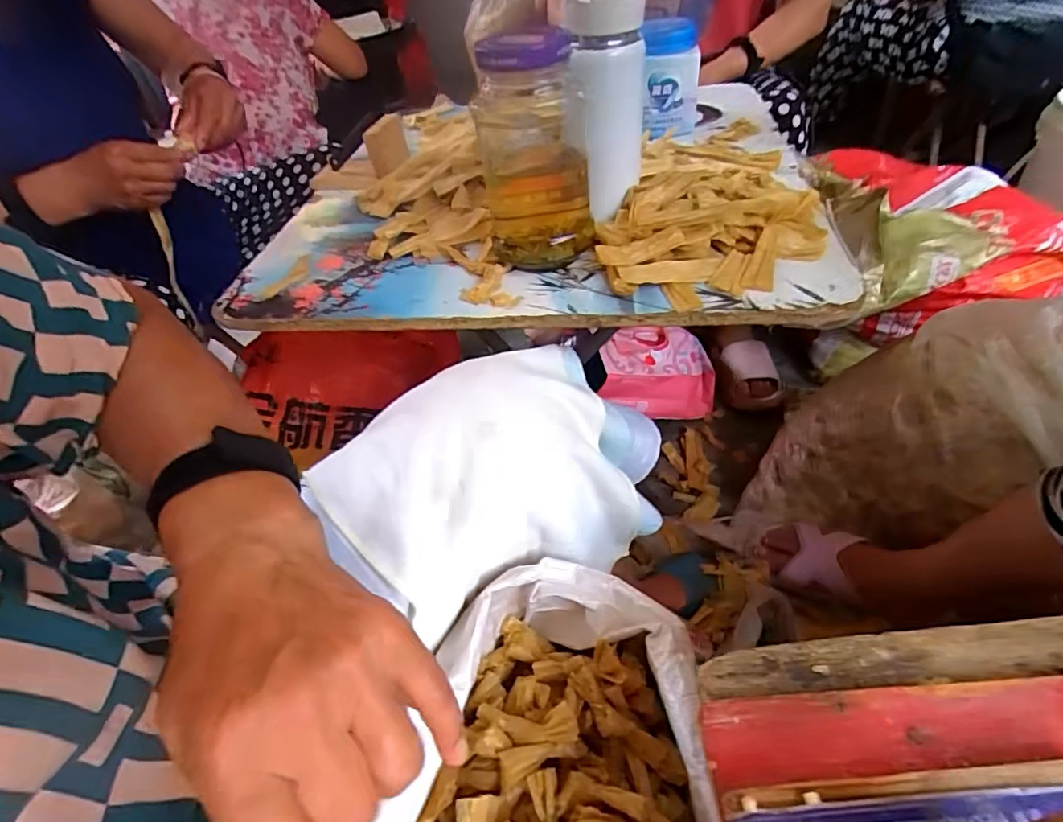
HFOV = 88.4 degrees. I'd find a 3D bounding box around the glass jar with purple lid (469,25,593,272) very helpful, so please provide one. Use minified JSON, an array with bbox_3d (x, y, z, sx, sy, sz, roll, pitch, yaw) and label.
[{"bbox_3d":[0.003,-0.223,0.471,0.091,0.175,0.085,-4,45,4],"label":"glass jar with purple lid"}]

